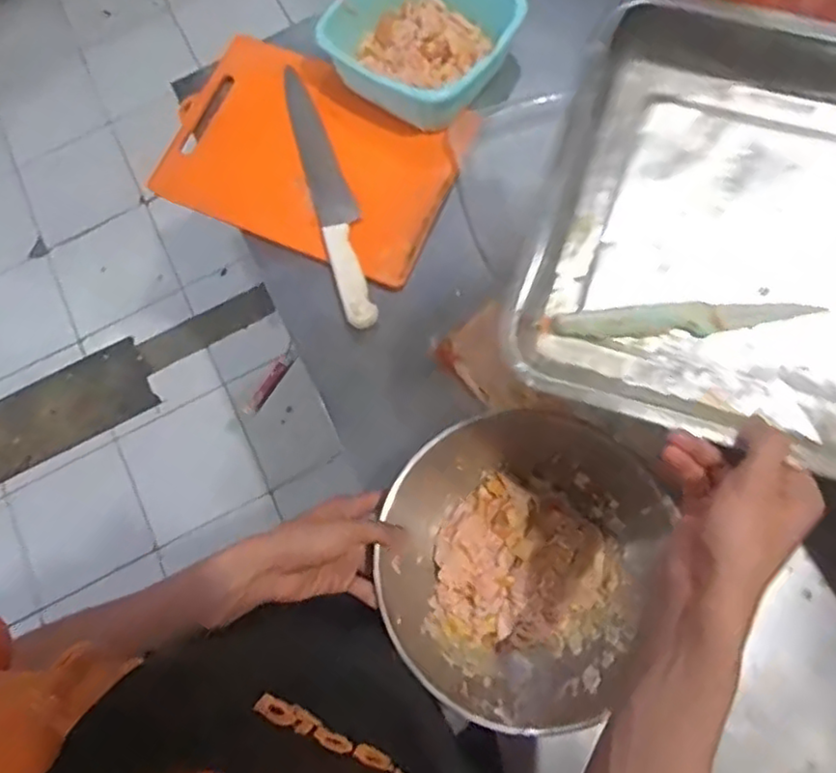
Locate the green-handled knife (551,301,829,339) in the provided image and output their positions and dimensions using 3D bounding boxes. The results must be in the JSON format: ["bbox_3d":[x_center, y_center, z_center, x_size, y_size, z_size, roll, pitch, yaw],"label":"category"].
[{"bbox_3d":[0.190,-0.048,0.470,0.179,0.015,0.021,-4,73,1],"label":"green-handled knife"}]

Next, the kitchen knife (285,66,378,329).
[{"bbox_3d":[-0.107,-0.237,0.777,0.044,0.013,0.362,-16,73,-3],"label":"kitchen knife"}]

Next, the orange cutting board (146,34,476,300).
[{"bbox_3d":[-0.135,-0.286,0.804,0.357,0.019,0.248,23,73,11],"label":"orange cutting board"}]

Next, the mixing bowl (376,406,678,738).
[{"bbox_3d":[0.087,0.157,0.609,0.235,0.100,0.248,-1,73,2],"label":"mixing bowl"}]

